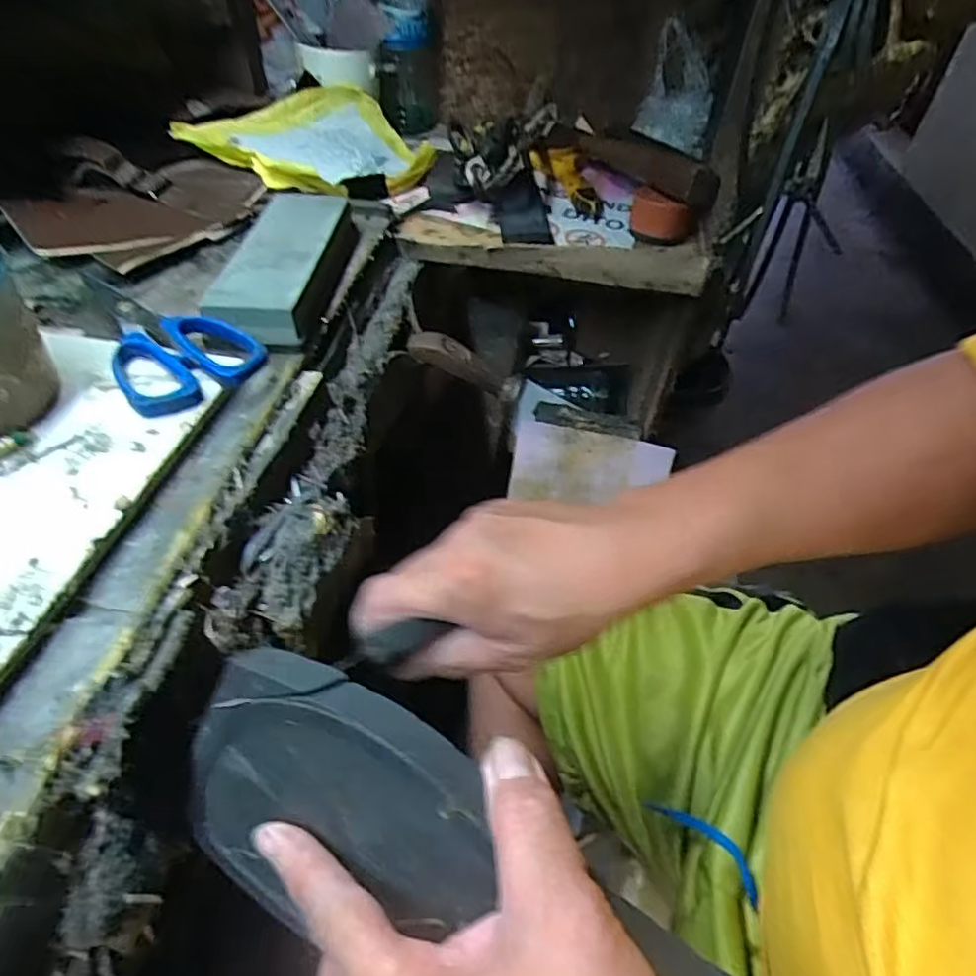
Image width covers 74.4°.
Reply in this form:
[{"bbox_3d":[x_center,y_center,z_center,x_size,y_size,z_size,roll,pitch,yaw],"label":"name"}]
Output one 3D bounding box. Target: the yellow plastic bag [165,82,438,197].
[{"bbox_3d":[-0.172,-0.342,0.644,0.173,0.052,0.213,30,51,21],"label":"yellow plastic bag"}]

